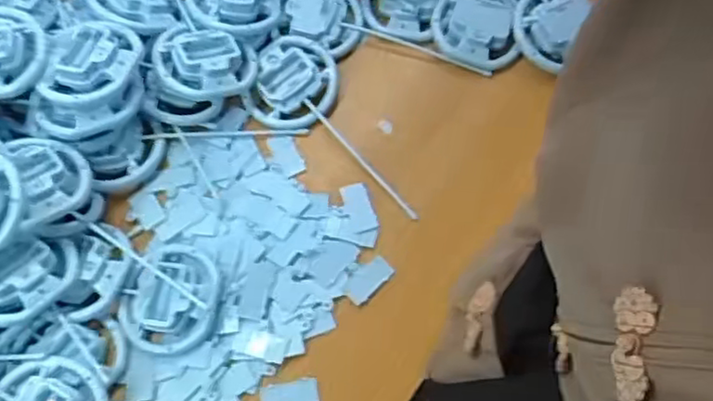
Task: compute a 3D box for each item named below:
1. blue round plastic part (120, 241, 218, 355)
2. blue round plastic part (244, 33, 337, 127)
[{"bbox_3d":[-0.176,0.090,0.620,0.095,0.032,0.102,0,69,0],"label":"blue round plastic part"},{"bbox_3d":[-0.067,-0.129,0.706,0.089,0.024,0.101,16,70,6],"label":"blue round plastic part"}]

